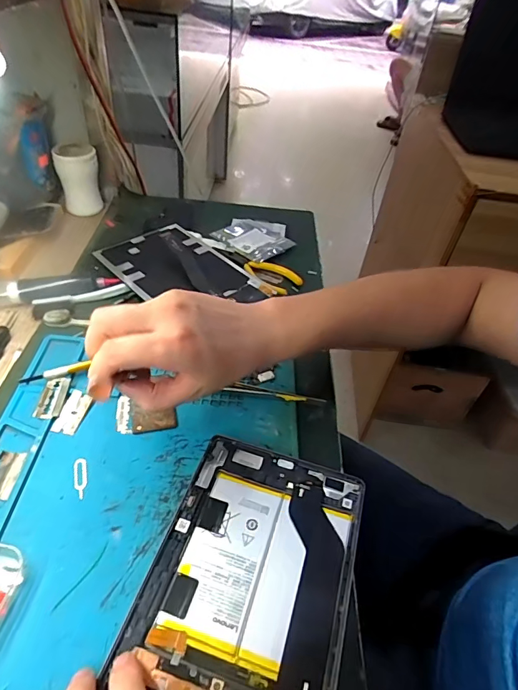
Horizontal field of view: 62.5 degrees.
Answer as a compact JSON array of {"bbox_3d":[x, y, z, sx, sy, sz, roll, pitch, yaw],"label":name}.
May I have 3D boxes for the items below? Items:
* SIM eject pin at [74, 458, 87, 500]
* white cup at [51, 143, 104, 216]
[{"bbox_3d":[-0.135,0.101,0.324,0.010,0.004,0.033,-7,51,-19],"label":"SIM eject pin"},{"bbox_3d":[-0.247,-0.228,0.590,0.052,0.082,0.045,-9,47,-15],"label":"white cup"}]

